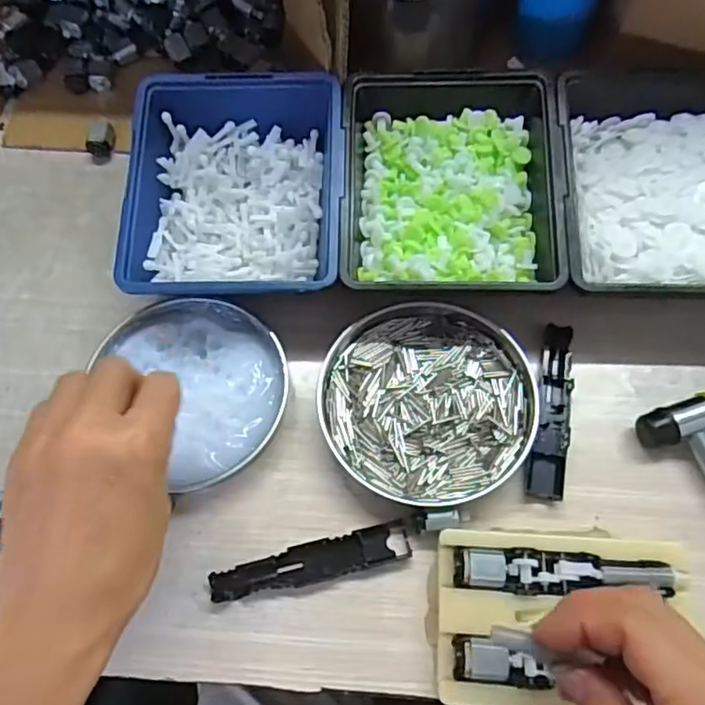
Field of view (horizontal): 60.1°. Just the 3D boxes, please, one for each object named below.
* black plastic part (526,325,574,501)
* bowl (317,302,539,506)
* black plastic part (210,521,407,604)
[{"bbox_3d":[0.131,0.036,0.398,0.021,0.009,0.117,10,66,6],"label":"black plastic part"},{"bbox_3d":[0.048,0.032,0.396,0.131,0.023,0.131,-1,66,2],"label":"bowl"},{"bbox_3d":[-0.025,0.126,0.366,0.119,0.007,0.023,-14,66,-4],"label":"black plastic part"}]

